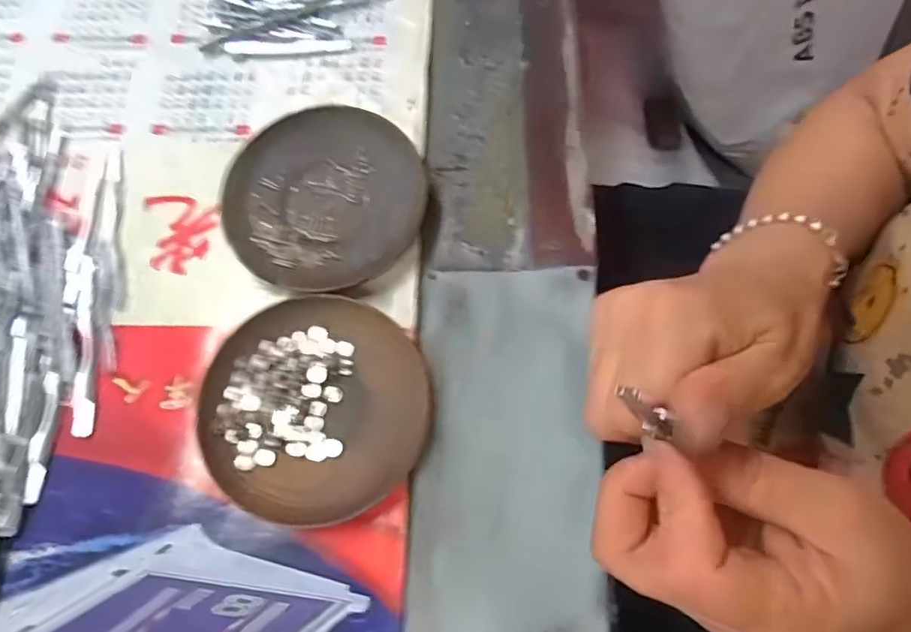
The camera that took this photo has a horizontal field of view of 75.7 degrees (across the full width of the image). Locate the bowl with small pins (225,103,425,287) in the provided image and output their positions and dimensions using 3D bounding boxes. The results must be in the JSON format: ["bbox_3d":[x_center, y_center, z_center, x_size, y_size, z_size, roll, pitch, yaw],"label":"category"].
[{"bbox_3d":[-0.077,-0.069,0.343,0.111,0.017,0.112,0,71,0],"label":"bowl with small pins"}]

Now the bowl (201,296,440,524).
[{"bbox_3d":[-0.073,0.047,0.306,0.116,0.017,0.111,0,71,0],"label":"bowl"}]

